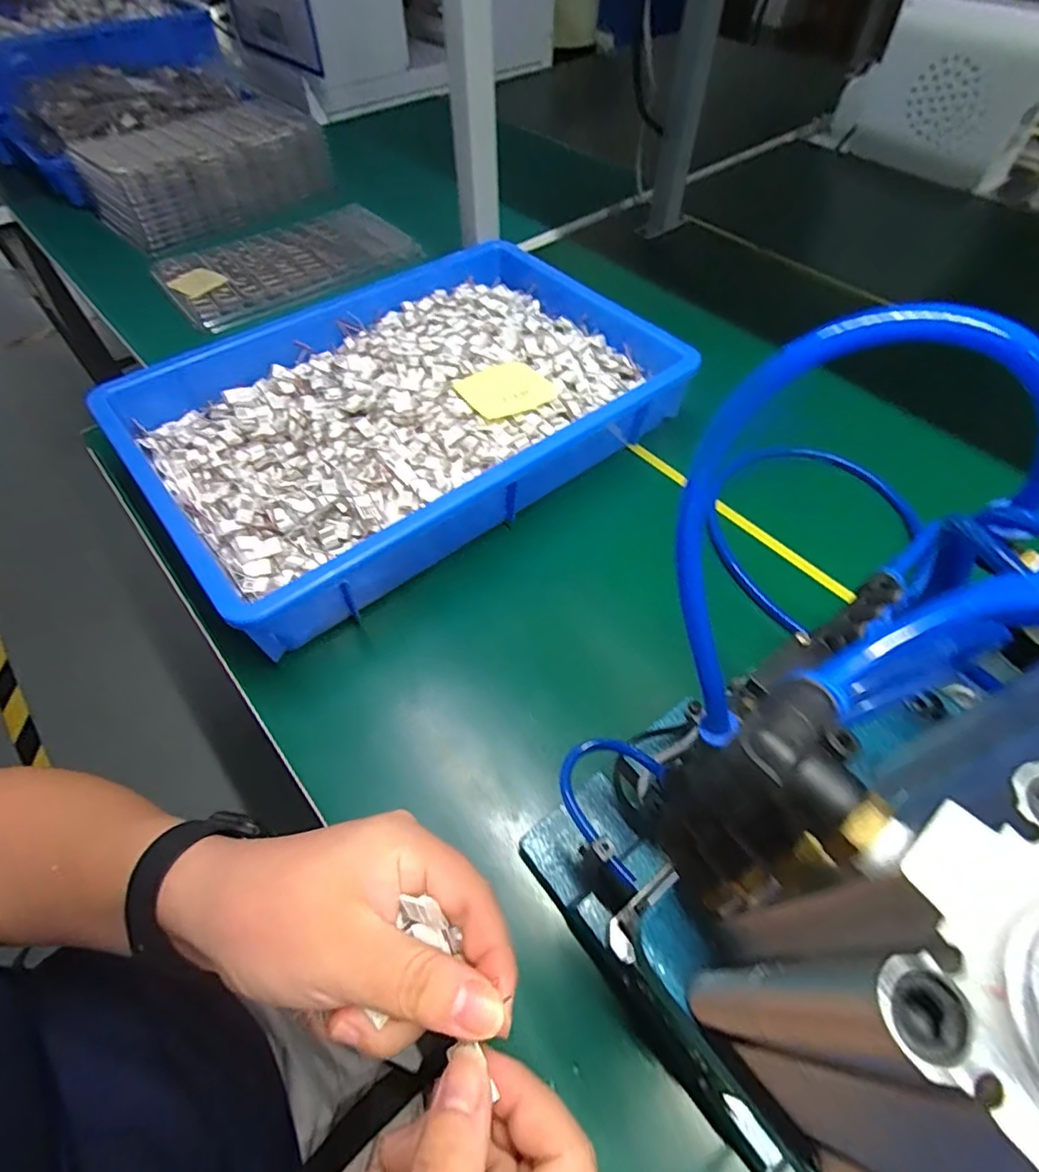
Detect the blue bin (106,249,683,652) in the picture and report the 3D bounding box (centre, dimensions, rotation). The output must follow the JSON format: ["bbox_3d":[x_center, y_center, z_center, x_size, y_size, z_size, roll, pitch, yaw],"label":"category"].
[{"bbox_3d":[-0.093,-0.165,0.492,0.429,0.063,0.285,-35,65,-22],"label":"blue bin"}]

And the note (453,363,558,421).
[{"bbox_3d":[-0.012,-0.172,0.486,0.072,0.006,0.065,-28,59,-20],"label":"note"}]

